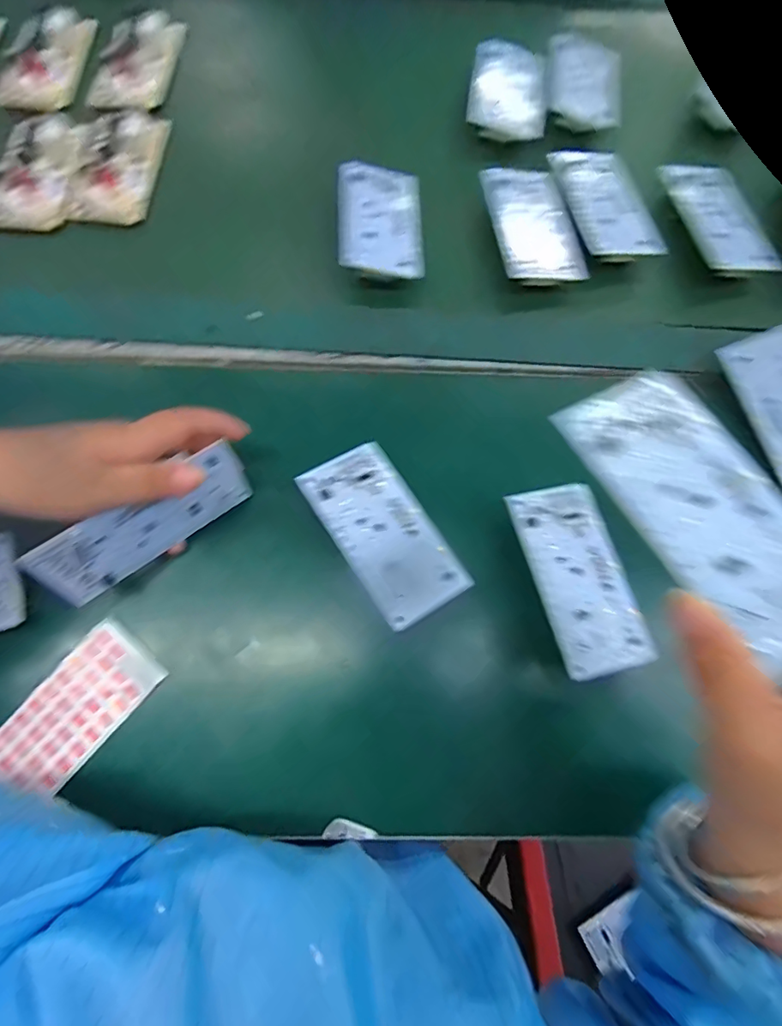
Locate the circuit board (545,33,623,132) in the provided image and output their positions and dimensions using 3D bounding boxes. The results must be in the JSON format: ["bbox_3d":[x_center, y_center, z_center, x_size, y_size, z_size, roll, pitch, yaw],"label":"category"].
[{"bbox_3d":[0.176,-0.391,0.445,0.066,0.007,0.107,7,72,1],"label":"circuit board"}]

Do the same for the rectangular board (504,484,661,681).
[{"bbox_3d":[0.117,0.039,0.305,0.057,0.008,0.116,-14,73,-6],"label":"rectangular board"}]

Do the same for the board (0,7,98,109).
[{"bbox_3d":[-0.313,-0.414,0.448,0.064,0.016,0.124,5,72,0],"label":"board"}]

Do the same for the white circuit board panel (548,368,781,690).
[{"bbox_3d":[0.124,-0.003,0.191,0.061,0.004,0.120,-28,71,-12],"label":"white circuit board panel"}]

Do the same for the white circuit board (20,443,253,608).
[{"bbox_3d":[-0.139,0.006,0.286,0.120,0.053,0.004,-37,60,-20],"label":"white circuit board"}]

